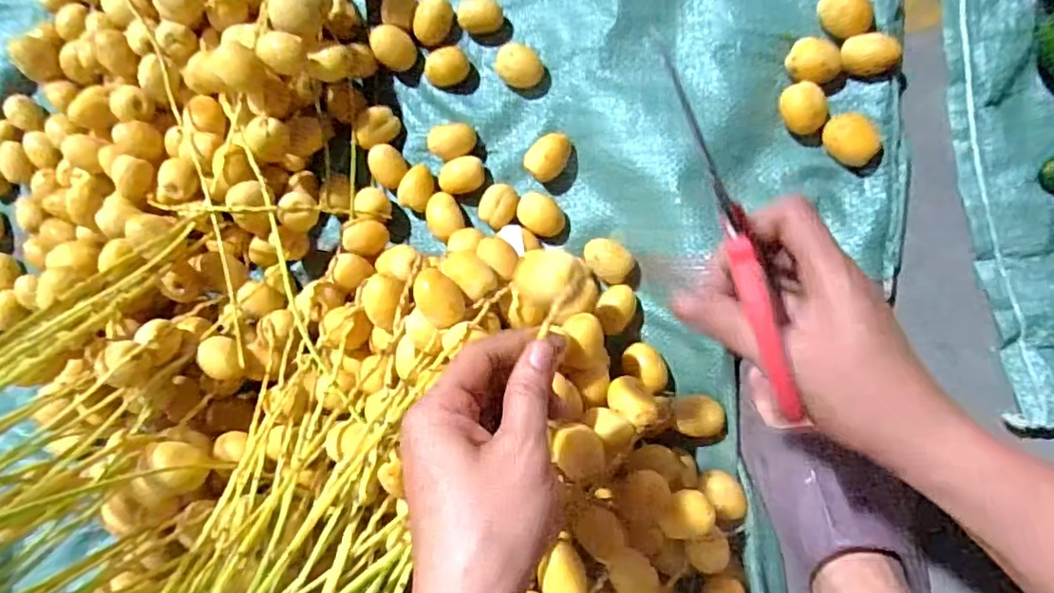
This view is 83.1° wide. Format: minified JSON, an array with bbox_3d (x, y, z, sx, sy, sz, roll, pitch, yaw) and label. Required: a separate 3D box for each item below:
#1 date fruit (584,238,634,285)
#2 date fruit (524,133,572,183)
[{"bbox_3d":[0.066,-0.030,0.474,0.031,0.024,0.041,-45,82,7],"label":"date fruit"},{"bbox_3d":[0.017,-0.114,0.482,0.031,0.022,0.041,33,95,9],"label":"date fruit"}]

